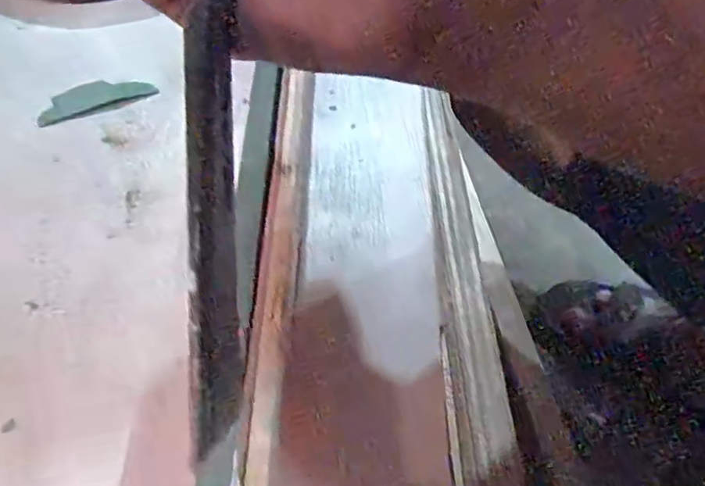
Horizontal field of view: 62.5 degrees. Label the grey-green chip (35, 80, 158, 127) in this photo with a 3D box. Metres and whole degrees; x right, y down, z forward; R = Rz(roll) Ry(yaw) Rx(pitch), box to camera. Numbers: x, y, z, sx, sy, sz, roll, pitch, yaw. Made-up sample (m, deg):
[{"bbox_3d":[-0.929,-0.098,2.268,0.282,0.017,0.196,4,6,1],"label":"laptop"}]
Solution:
[{"bbox_3d":[-0.116,-0.065,0.263,0.050,0.005,0.018,-17,57,-16],"label":"grey-green chip"}]

